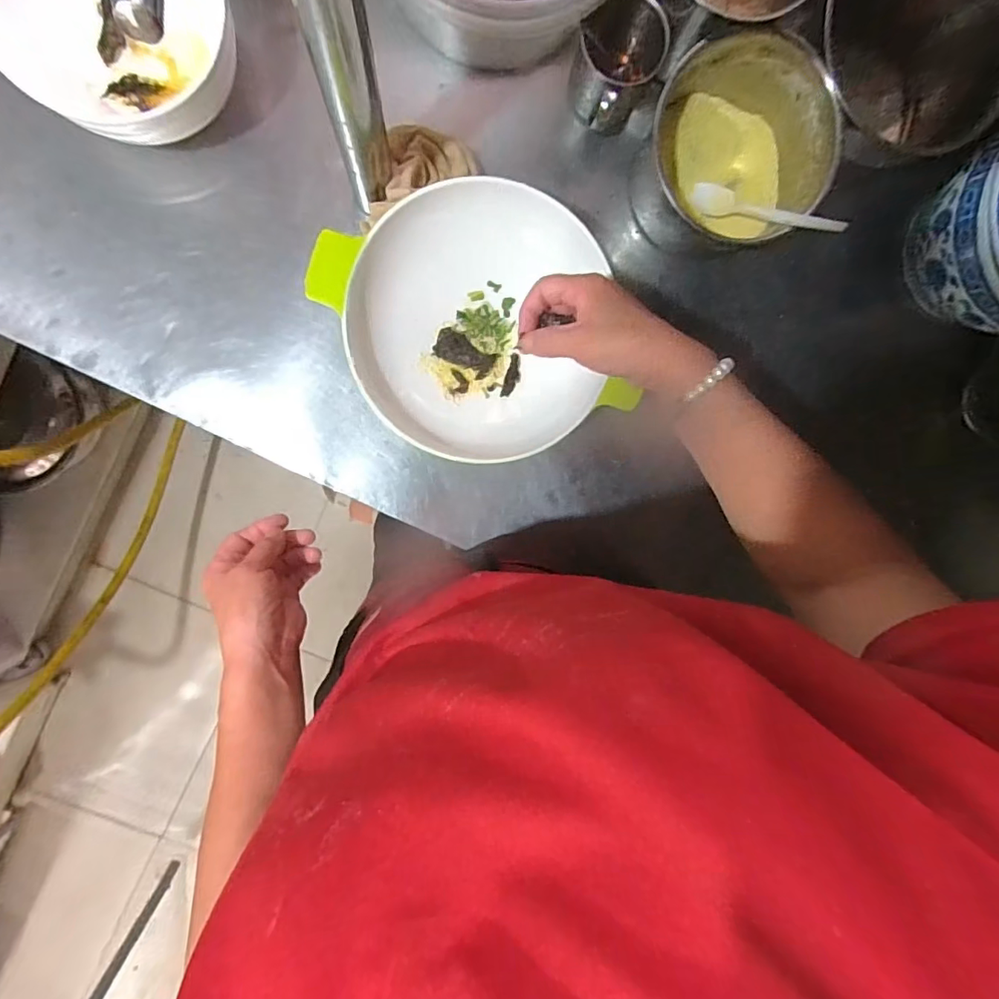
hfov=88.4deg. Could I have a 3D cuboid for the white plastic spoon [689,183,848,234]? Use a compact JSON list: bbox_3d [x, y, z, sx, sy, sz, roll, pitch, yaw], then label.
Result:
[{"bbox_3d":[0.225,-0.247,0.437,0.020,0.149,0.022,-40,137,-1],"label":"white plastic spoon"}]

